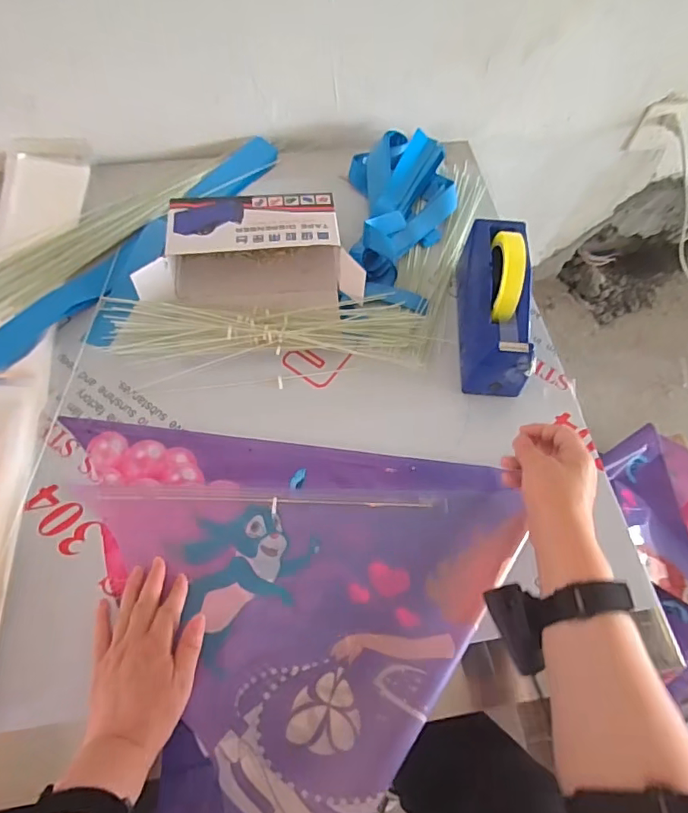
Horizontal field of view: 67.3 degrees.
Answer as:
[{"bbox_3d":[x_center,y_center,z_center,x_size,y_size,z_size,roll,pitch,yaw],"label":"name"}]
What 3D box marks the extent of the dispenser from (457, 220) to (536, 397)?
[{"bbox_3d":[0.184,-0.129,0.625,0.068,0.123,0.200,4,64,-2],"label":"dispenser"}]

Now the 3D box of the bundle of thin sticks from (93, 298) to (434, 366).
[{"bbox_3d":[-0.093,-0.099,0.651,0.398,0.035,0.083,0,64,-3],"label":"bundle of thin sticks"}]

